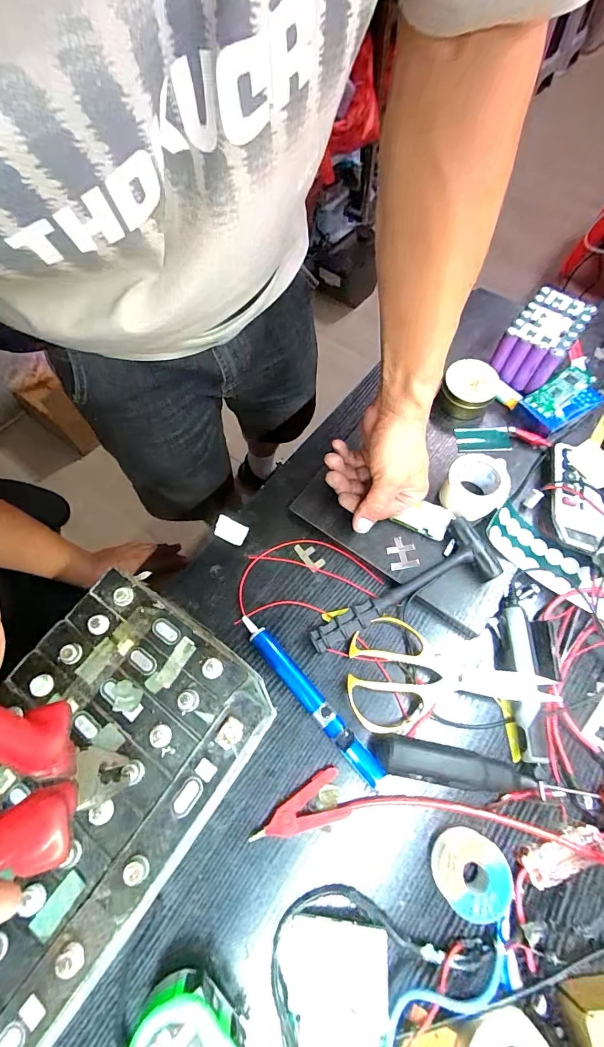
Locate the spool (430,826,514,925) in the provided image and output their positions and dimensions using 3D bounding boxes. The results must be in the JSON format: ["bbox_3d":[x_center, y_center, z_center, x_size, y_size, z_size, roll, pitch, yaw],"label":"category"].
[{"bbox_3d":[0.134,0.276,0.329,0.058,0.014,0.058,15,70,40],"label":"spool"}]

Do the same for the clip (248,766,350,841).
[{"bbox_3d":[-0.005,0.240,0.354,0.083,0.012,0.038,-13,65,-5],"label":"clip"}]

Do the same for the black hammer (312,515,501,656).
[{"bbox_3d":[0.105,0.078,0.415,0.197,0.033,0.066,-34,69,-14],"label":"black hammer"}]

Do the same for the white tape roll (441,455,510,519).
[{"bbox_3d":[0.189,-0.039,0.455,0.061,0.044,0.067,0,65,1],"label":"white tape roll"}]

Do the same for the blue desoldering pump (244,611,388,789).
[{"bbox_3d":[0.004,0.160,0.391,0.018,0.018,0.184,-39,70,-16],"label":"blue desoldering pump"}]

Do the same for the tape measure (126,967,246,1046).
[{"bbox_3d":[-0.081,0.358,0.288,0.067,0.044,0.059,41,72,18],"label":"tape measure"}]

